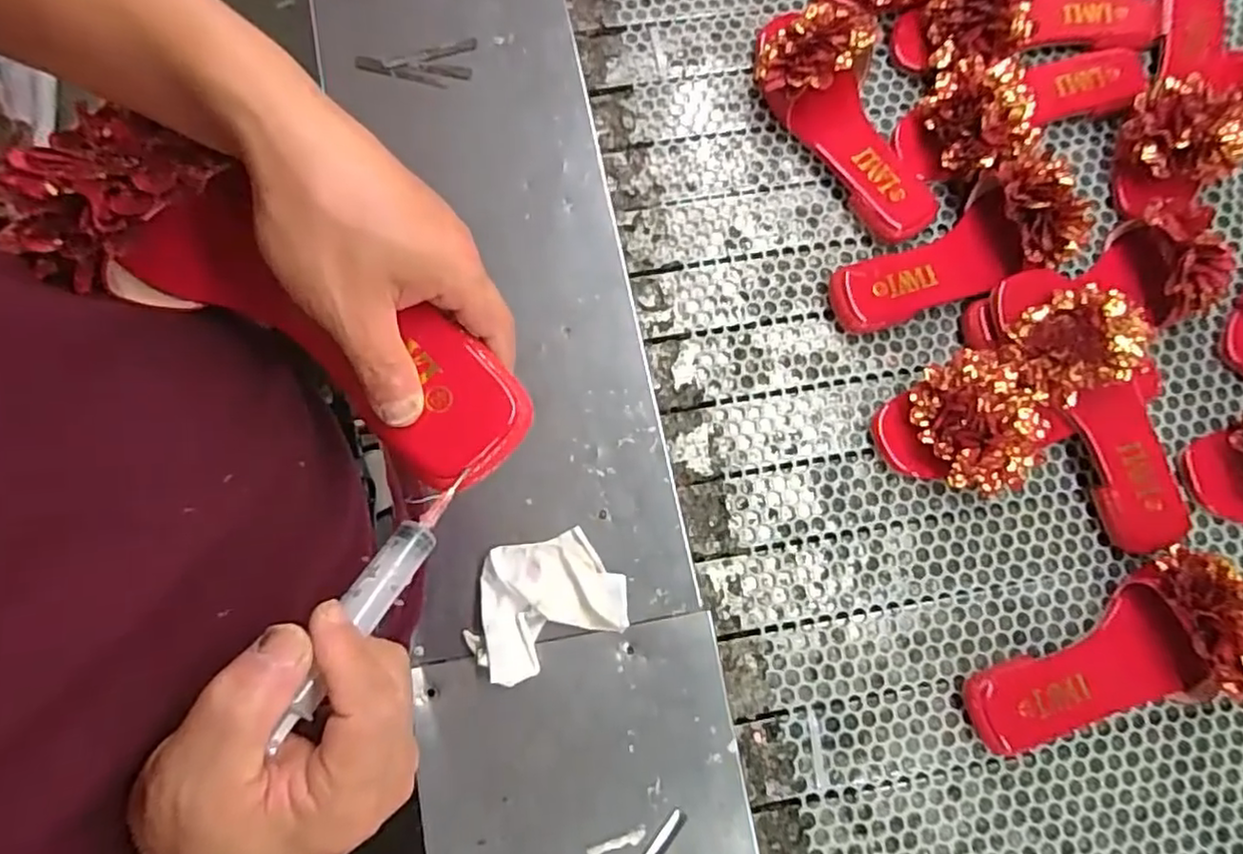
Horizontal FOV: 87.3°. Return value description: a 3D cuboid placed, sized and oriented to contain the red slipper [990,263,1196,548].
[{"bbox_3d":[0.396,-0.013,0.549,0.094,0.082,0.246,-29,94,-6],"label":"red slipper"}]

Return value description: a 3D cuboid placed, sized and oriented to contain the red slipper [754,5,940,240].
[{"bbox_3d":[0.214,-0.295,0.602,0.108,0.068,0.251,-37,81,-7],"label":"red slipper"}]

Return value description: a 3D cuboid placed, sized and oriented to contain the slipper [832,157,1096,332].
[{"bbox_3d":[0.291,-0.151,0.573,0.208,0.074,0.088,-26,80,-5],"label":"slipper"}]

